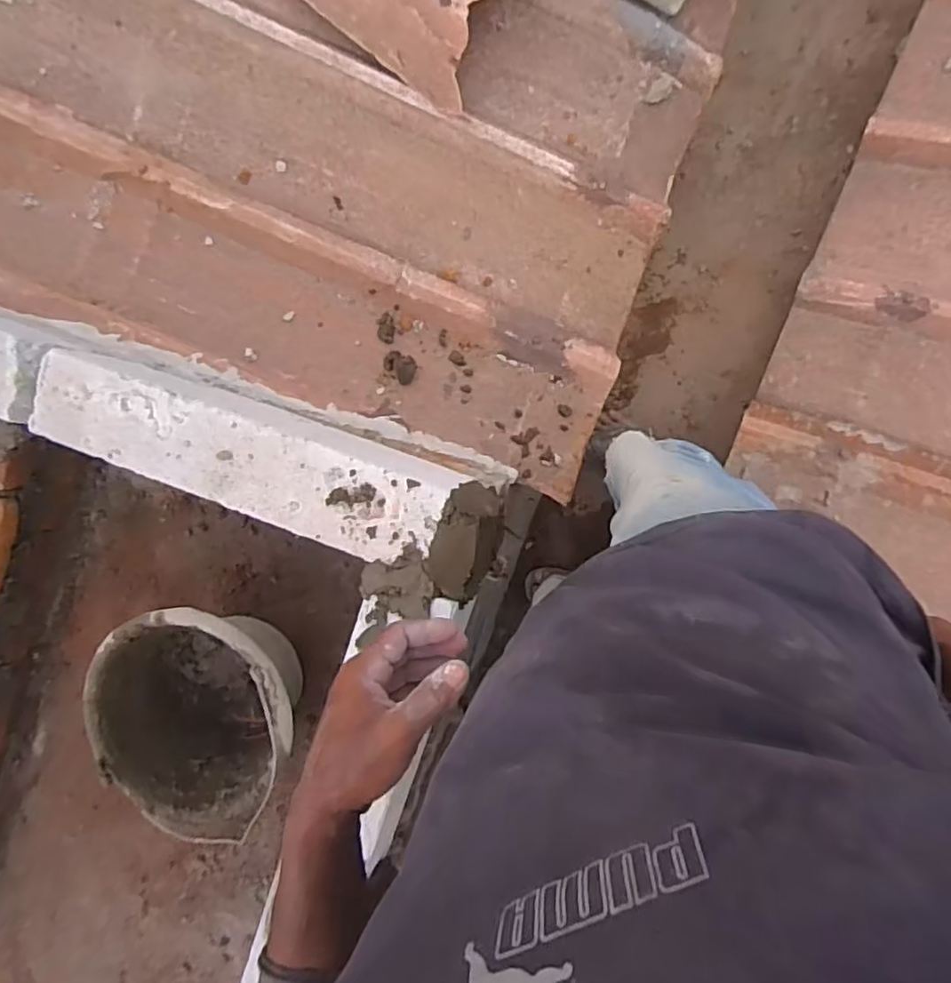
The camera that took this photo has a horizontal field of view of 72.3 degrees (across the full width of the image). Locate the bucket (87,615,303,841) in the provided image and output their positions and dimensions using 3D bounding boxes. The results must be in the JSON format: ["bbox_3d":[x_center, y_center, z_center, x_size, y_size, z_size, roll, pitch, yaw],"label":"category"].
[{"bbox_3d":[-0.332,0.265,0.832,0.245,0.173,0.262,1,94,9],"label":"bucket"}]

